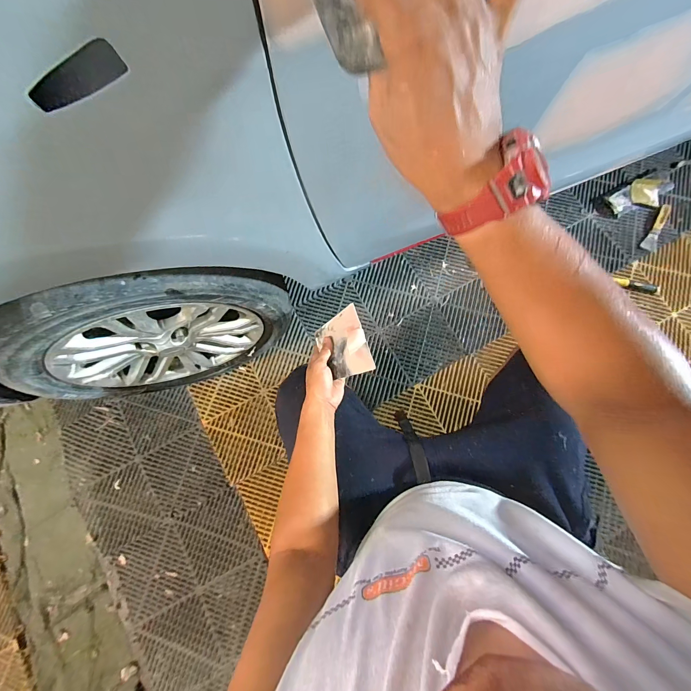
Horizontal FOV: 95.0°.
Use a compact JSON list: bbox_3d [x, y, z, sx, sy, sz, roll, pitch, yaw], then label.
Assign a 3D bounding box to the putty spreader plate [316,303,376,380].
[{"bbox_3d":[-0.002,-0.001,0.610,0.093,0.011,0.137,-31,59,16],"label":"putty spreader plate"}]

